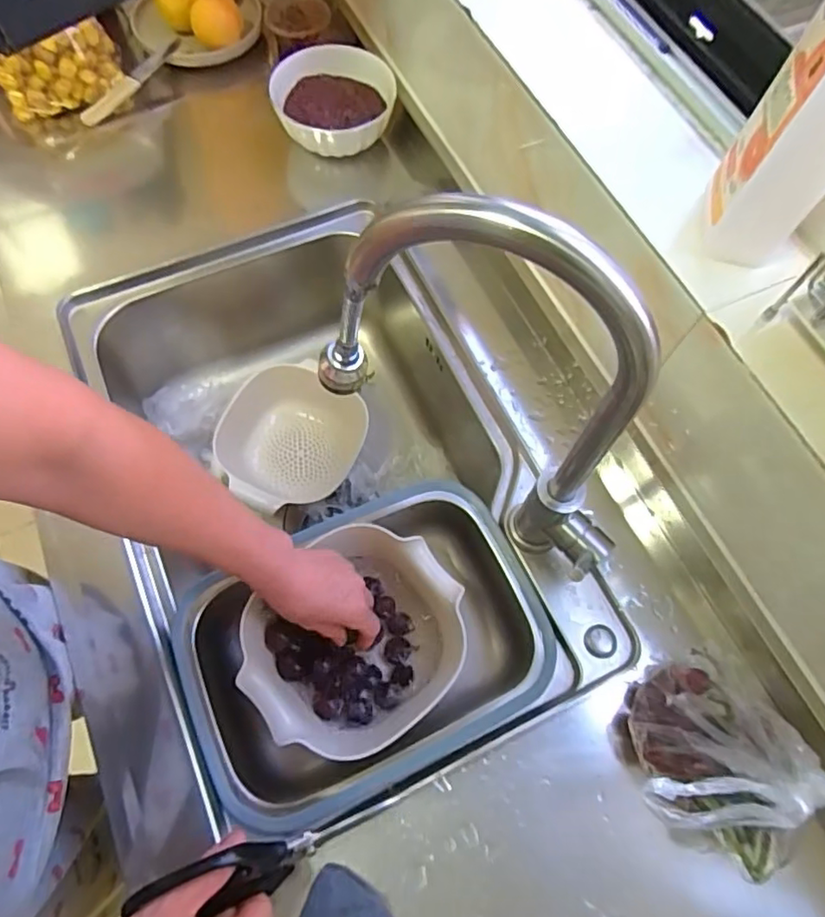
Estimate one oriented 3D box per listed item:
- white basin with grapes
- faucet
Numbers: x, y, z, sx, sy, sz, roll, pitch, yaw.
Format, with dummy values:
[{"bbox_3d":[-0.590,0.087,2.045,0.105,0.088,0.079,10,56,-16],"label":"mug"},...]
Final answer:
[{"bbox_3d":[-0.056,0.185,0.603,0.217,0.074,0.183,-39,74,-16],"label":"white basin with grapes"},{"bbox_3d":[0.061,-0.036,0.454,0.289,0.357,0.055,29,69,9],"label":"faucet"}]

